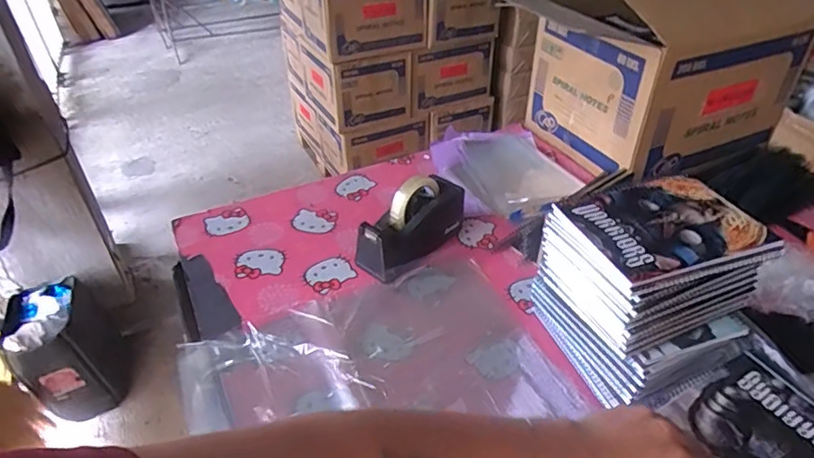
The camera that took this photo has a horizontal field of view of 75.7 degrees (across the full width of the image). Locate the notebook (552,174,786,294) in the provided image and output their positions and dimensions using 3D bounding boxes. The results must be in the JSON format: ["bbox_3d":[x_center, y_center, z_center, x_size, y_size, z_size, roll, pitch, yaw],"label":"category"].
[{"bbox_3d":[0.298,-0.004,0.602,0.201,0.012,0.147,-13,40,-15],"label":"notebook"}]

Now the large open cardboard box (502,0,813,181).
[{"bbox_3d":[0.526,-0.340,1.093,0.426,0.320,0.359,-14,41,-17],"label":"large open cardboard box"}]

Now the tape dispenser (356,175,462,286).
[{"bbox_3d":[0.013,-0.007,0.865,0.197,0.116,0.081,-29,47,-31],"label":"tape dispenser"}]

